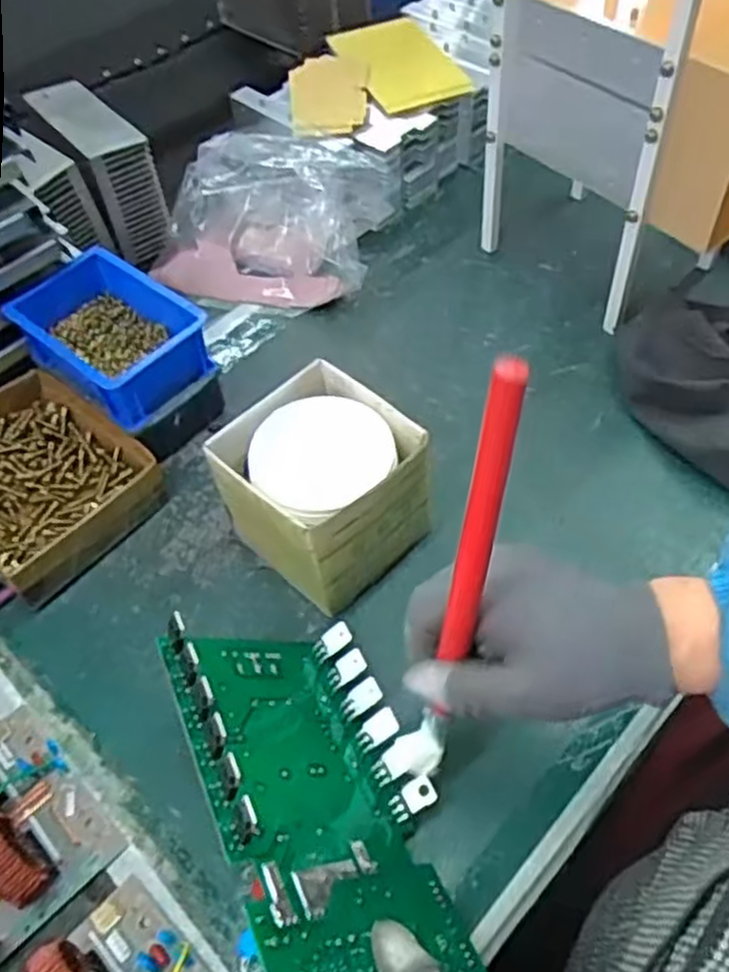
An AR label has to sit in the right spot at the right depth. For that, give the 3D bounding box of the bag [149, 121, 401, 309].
[{"bbox_3d":[-0.089,-0.273,0.755,0.219,0.092,0.175,10,54,13],"label":"bag"}]

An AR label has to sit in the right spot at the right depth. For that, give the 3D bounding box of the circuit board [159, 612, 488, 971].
[{"bbox_3d":[-0.021,0.165,0.409,0.123,0.027,0.224,14,31,-43],"label":"circuit board"}]

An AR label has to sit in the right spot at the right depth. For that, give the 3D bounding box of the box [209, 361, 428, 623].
[{"bbox_3d":[-0.027,0.008,0.526,0.114,0.109,0.115,35,62,27],"label":"box"}]

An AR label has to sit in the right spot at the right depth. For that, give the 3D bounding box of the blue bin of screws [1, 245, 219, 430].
[{"bbox_3d":[-0.202,-0.118,0.605,0.155,0.054,0.101,34,63,25],"label":"blue bin of screws"}]

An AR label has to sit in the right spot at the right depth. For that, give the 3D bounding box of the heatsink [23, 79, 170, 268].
[{"bbox_3d":[-0.263,-0.320,0.779,0.059,0.110,0.161,-31,56,-18],"label":"heatsink"}]

